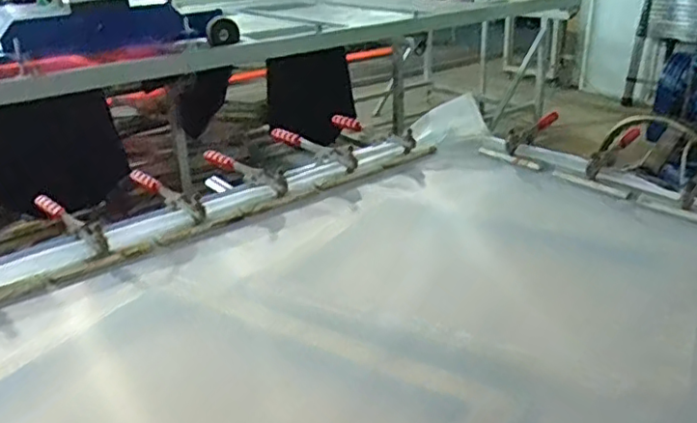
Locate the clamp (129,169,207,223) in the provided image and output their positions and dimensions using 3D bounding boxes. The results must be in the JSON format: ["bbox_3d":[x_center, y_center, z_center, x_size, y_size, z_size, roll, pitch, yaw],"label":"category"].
[{"bbox_3d":[-0.311,-0.028,1.060,0.208,0.048,0.025,22,35,40],"label":"clamp"}]

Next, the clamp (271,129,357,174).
[{"bbox_3d":[-0.065,-0.129,1.252,0.221,0.047,0.049,18,31,37],"label":"clamp"}]

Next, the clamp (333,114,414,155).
[{"bbox_3d":[0.049,-0.168,1.328,0.223,0.045,0.054,17,31,36],"label":"clamp"}]

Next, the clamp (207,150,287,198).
[{"bbox_3d":[-0.188,-0.077,1.154,0.222,0.039,0.049,21,33,41],"label":"clamp"}]

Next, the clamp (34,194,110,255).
[{"bbox_3d":[-0.430,0.022,0.962,0.187,0.052,0.023,20,34,37],"label":"clamp"}]

